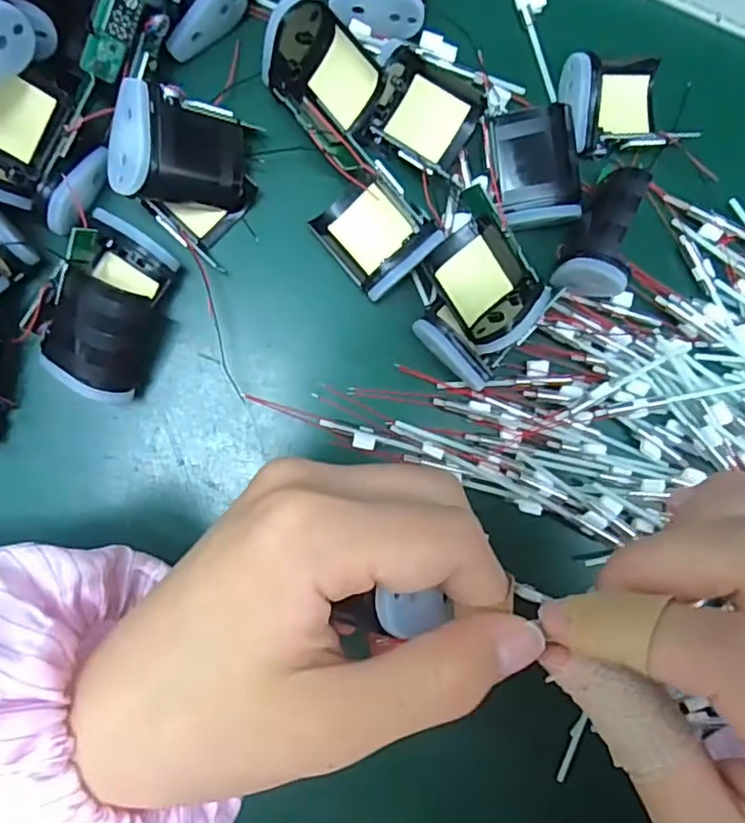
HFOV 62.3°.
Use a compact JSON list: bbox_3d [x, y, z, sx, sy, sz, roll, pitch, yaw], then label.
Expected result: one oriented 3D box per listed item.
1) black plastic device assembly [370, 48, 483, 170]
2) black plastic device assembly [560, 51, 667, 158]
[{"bbox_3d":[0.020,-0.118,0.240,0.040,0.010,0.041,22,88,-3],"label":"black plastic device assembly"},{"bbox_3d":[0.097,-0.124,0.244,0.045,0.019,0.038,-9,90,-4],"label":"black plastic device assembly"}]

